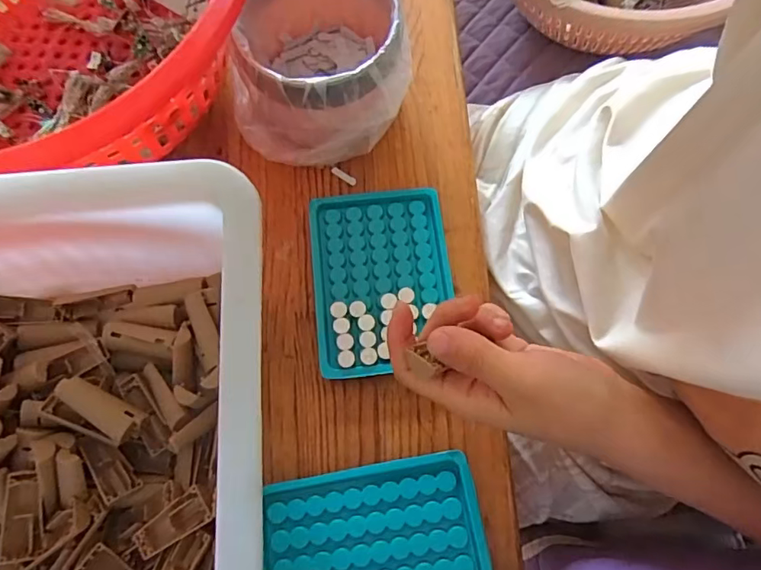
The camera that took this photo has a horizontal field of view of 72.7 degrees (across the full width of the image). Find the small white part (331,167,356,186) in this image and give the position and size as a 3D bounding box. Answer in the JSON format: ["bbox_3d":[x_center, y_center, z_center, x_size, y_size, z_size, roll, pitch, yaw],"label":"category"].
[{"bbox_3d":[-0.028,-0.085,0.406,0.022,0.005,0.006,34,75,12],"label":"small white part"}]

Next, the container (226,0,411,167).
[{"bbox_3d":[-0.047,-0.163,0.385,0.119,0.083,0.125,0,71,1],"label":"container"}]

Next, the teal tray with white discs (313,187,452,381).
[{"bbox_3d":[0.002,-0.005,0.366,0.095,0.012,0.131,-6,71,-1],"label":"teal tray with white discs"}]

